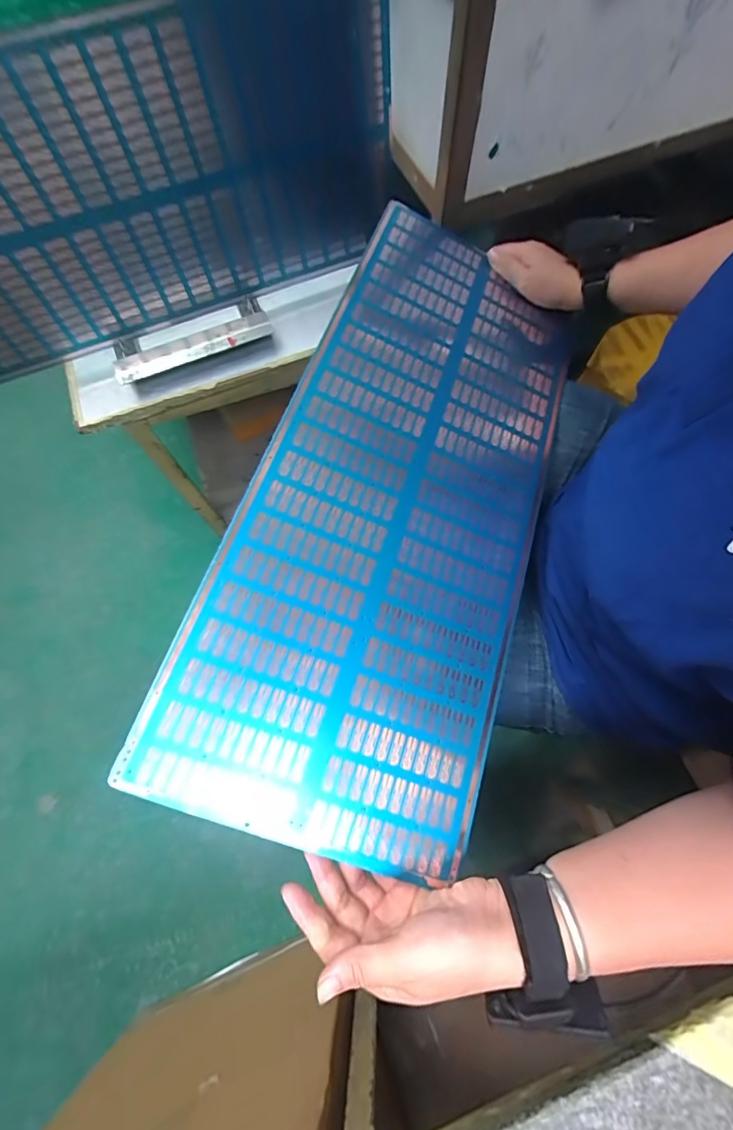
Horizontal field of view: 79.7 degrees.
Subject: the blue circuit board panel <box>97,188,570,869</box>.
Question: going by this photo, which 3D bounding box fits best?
[{"bbox_3d":[0.039,-0.074,0.397,0.252,0.007,0.581,22,70,-9],"label":"blue circuit board panel"}]

